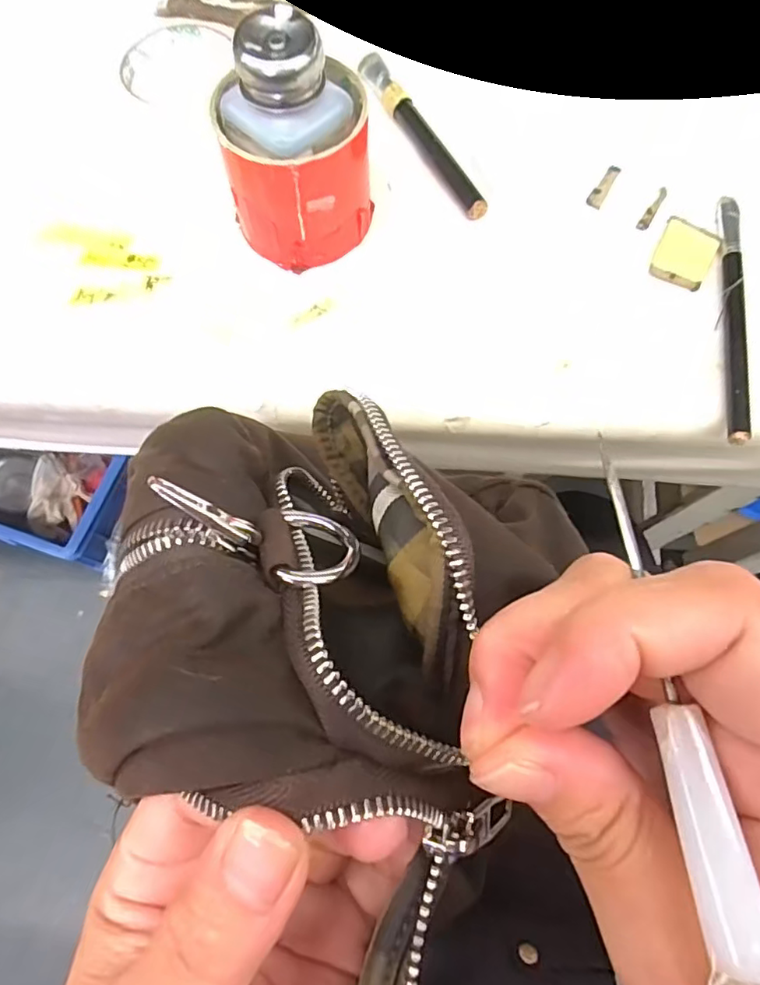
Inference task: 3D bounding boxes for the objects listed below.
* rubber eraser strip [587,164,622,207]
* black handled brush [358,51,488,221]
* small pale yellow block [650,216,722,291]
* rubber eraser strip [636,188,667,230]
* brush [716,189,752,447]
[{"bbox_3d":[0.131,-0.179,0.328,0.008,0.006,0.030,31,76,12],"label":"rubber eraser strip"},{"bbox_3d":[0.025,-0.225,0.353,0.016,0.015,0.143,-28,73,-7],"label":"black handled brush"},{"bbox_3d":[0.171,-0.134,0.316,0.030,0.006,0.041,26,74,10],"label":"small pale yellow block"},{"bbox_3d":[0.157,-0.163,0.325,0.006,0.006,0.029,32,76,12],"label":"rubber eraser strip"},{"bbox_3d":[0.188,-0.097,0.298,0.013,0.014,0.158,10,72,5],"label":"brush"}]

